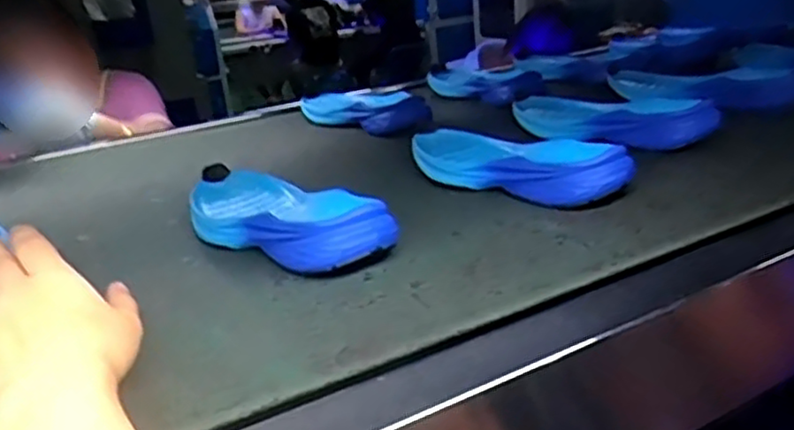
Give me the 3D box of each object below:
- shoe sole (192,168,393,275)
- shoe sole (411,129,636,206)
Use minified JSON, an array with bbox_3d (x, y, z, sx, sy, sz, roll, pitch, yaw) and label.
[{"bbox_3d":[-0.097,-0.003,0.552,0.092,0.038,0.251,-18,24,-34],"label":"shoe sole"},{"bbox_3d":[0.101,-0.051,0.630,0.091,0.036,0.232,-21,25,-39],"label":"shoe sole"}]

